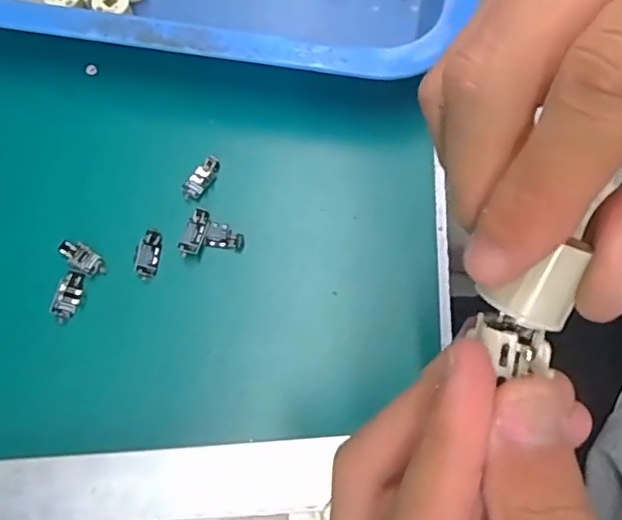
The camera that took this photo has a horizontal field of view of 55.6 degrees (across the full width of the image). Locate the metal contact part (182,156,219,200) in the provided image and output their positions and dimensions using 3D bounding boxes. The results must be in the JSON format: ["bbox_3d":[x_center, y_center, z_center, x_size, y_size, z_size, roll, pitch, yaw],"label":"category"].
[{"bbox_3d":[-0.058,-0.043,0.314,0.011,0.005,0.026,31,76,11],"label":"metal contact part"}]

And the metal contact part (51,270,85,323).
[{"bbox_3d":[-0.122,0.018,0.295,0.010,0.005,0.026,14,73,7],"label":"metal contact part"}]

